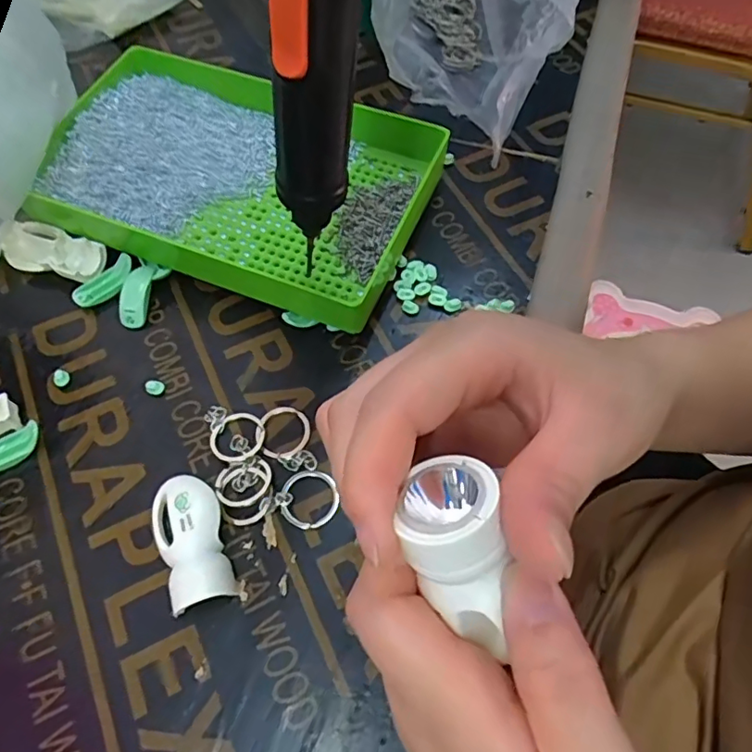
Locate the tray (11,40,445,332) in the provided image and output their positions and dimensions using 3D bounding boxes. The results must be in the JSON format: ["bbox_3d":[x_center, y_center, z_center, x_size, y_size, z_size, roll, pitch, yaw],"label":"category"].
[{"bbox_3d":[-0.091,-0.134,0.370,0.241,0.040,0.161,20,66,11],"label":"tray"}]

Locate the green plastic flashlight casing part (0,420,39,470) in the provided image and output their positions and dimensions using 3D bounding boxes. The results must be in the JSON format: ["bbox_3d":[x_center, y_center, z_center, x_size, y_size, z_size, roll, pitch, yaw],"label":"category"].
[{"bbox_3d":[-0.197,0.040,0.297,0.039,0.004,0.017,-30,83,-8],"label":"green plastic flashlight casing part"}]

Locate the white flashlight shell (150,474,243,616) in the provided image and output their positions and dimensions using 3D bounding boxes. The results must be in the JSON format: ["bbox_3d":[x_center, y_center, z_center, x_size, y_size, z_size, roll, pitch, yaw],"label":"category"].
[{"bbox_3d":[-0.089,0.079,0.272,0.032,0.018,0.061,-22,65,-10],"label":"white flashlight shell"}]

